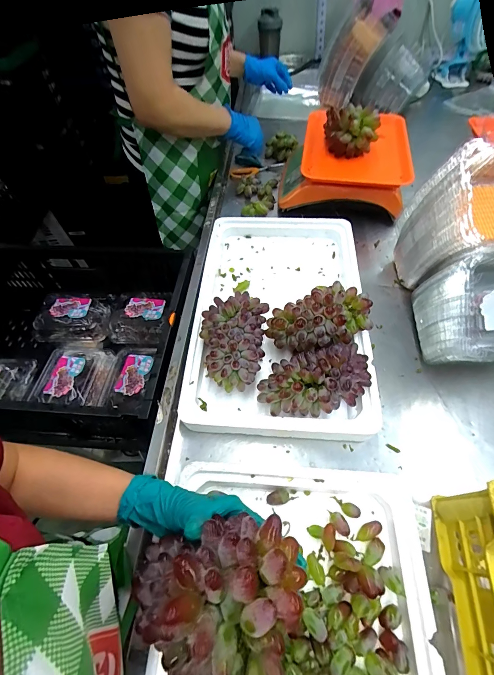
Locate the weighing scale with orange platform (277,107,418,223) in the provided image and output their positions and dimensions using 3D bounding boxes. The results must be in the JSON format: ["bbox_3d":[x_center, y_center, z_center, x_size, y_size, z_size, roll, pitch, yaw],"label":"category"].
[{"bbox_3d":[0.230,-0.420,0.742,0.276,0.112,0.253,8,59,7],"label":"weighing scale with orange platform"}]

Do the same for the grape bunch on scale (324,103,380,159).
[{"bbox_3d":[0.222,-0.441,0.668,0.109,0.091,0.087,9,59,5],"label":"grape bunch on scale"}]

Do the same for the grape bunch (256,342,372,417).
[{"bbox_3d":[0.099,0.062,0.454,0.158,0.064,0.089,-14,59,-7],"label":"grape bunch"}]

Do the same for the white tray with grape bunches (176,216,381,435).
[{"bbox_3d":[0.061,-0.073,0.563,0.303,0.105,0.476,3,58,4],"label":"white tray with grape bunches"}]

